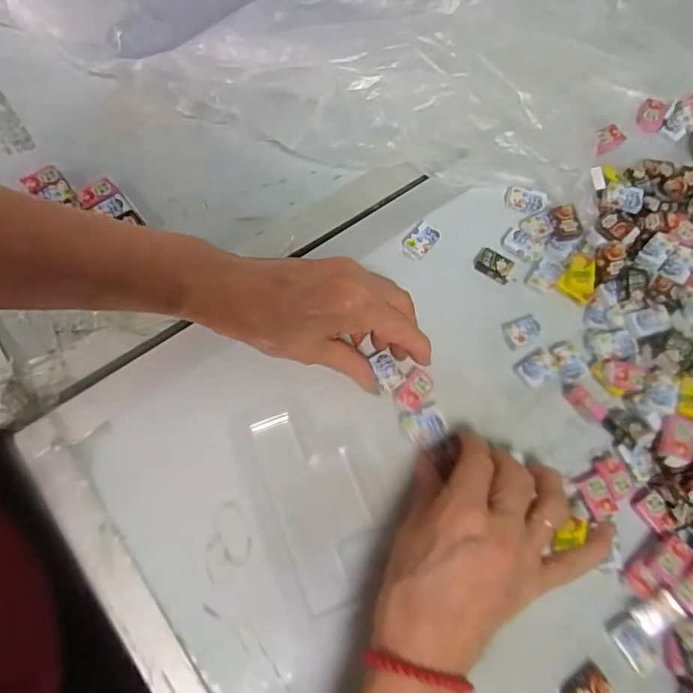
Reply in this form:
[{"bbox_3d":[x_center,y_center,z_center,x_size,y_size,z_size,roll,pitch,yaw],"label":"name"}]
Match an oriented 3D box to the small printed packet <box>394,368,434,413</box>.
[{"bbox_3d":[0.045,0.028,0.354,0.019,0.004,0.027,30,74,8],"label":"small printed packet"}]

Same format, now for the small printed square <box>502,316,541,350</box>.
[{"bbox_3d":[0.120,-0.010,0.373,0.024,0.004,0.019,-22,74,-8],"label":"small printed square"}]

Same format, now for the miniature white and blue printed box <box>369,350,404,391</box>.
[{"bbox_3d":[0.026,0.015,0.356,0.015,0.005,0.025,-26,75,-9],"label":"miniature white and blue printed box"}]

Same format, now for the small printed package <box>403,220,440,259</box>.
[{"bbox_3d":[0.052,-0.076,0.387,0.020,0.009,0.026,34,75,9],"label":"small printed package"}]

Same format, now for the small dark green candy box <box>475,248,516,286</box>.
[{"bbox_3d":[0.104,-0.057,0.383,0.024,0.007,0.019,26,74,7],"label":"small dark green candy box"}]

